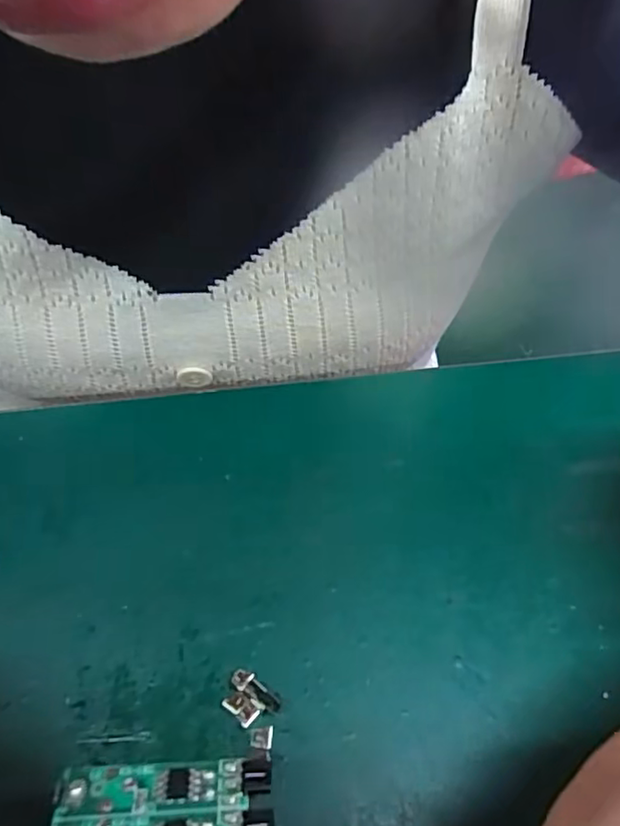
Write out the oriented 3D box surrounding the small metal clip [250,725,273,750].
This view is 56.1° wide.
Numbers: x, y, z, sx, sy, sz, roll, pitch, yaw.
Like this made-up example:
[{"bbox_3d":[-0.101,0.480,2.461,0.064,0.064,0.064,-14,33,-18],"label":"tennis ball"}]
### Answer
[{"bbox_3d":[-0.012,0.082,0.148,0.006,0.004,0.005,3,51,4],"label":"small metal clip"}]

